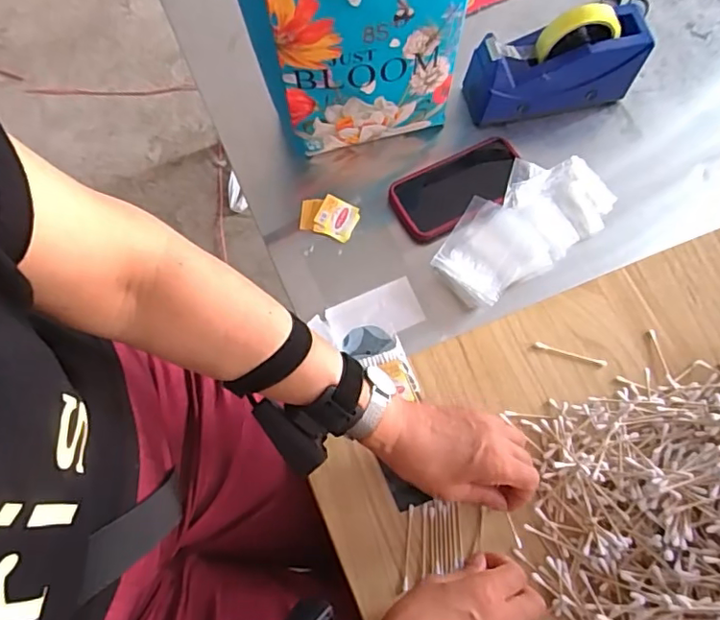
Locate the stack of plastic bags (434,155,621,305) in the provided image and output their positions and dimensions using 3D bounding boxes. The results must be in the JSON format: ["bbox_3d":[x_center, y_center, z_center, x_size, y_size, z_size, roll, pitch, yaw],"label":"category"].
[{"bbox_3d":[0.196,-0.103,0.662,0.242,0.027,0.115,-36,75,-13],"label":"stack of plastic bags"}]

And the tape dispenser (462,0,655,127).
[{"bbox_3d":[0.239,-0.303,0.676,0.212,0.127,0.072,-15,72,-6],"label":"tape dispenser"}]

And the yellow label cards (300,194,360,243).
[{"bbox_3d":[-0.038,-0.114,0.671,0.069,0.013,0.048,16,71,4],"label":"yellow label cards"}]

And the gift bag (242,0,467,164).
[{"bbox_3d":[-0.010,-0.329,0.615,0.236,0.235,0.182,-12,71,-5],"label":"gift bag"}]

